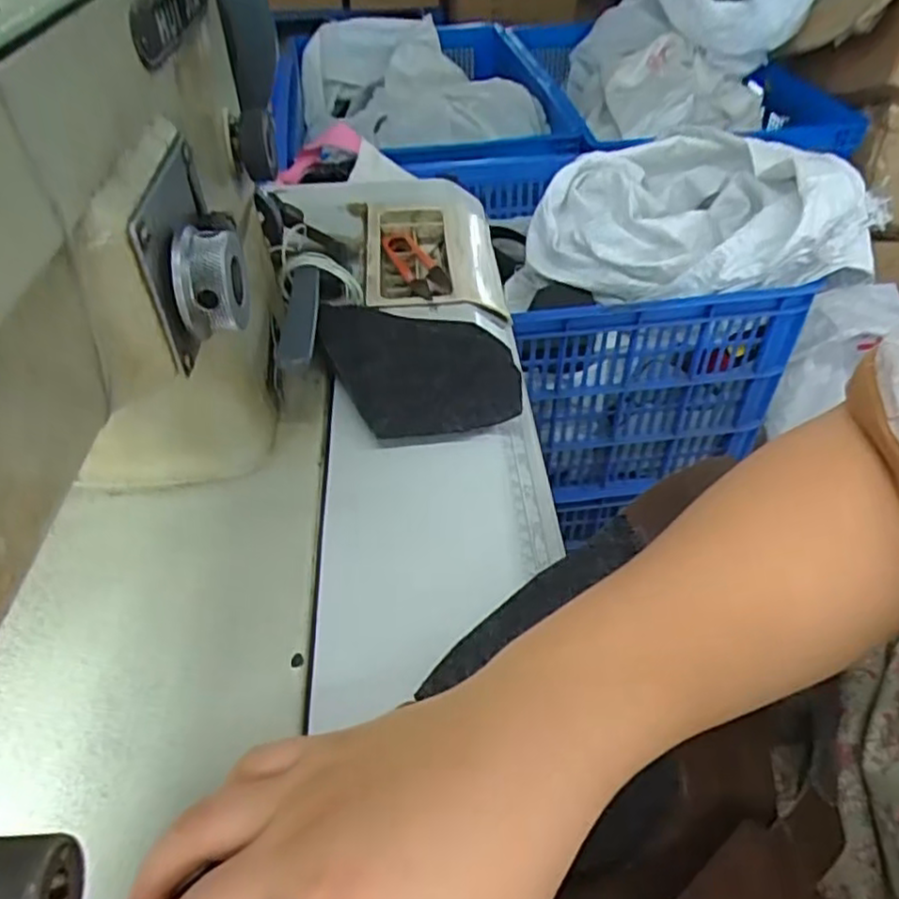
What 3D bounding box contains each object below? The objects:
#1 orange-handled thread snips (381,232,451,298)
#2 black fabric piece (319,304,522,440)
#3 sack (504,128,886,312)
[{"bbox_3d":[-0.025,-0.144,0.534,0.031,0.014,0.101,-15,47,-14],"label":"orange-handled thread snips"},{"bbox_3d":[-0.021,-0.057,0.431,0.097,0.018,0.139,-20,48,-19],"label":"black fabric piece"},{"bbox_3d":[0.283,-0.283,0.833,0.400,0.127,0.249,6,45,6],"label":"sack"}]

